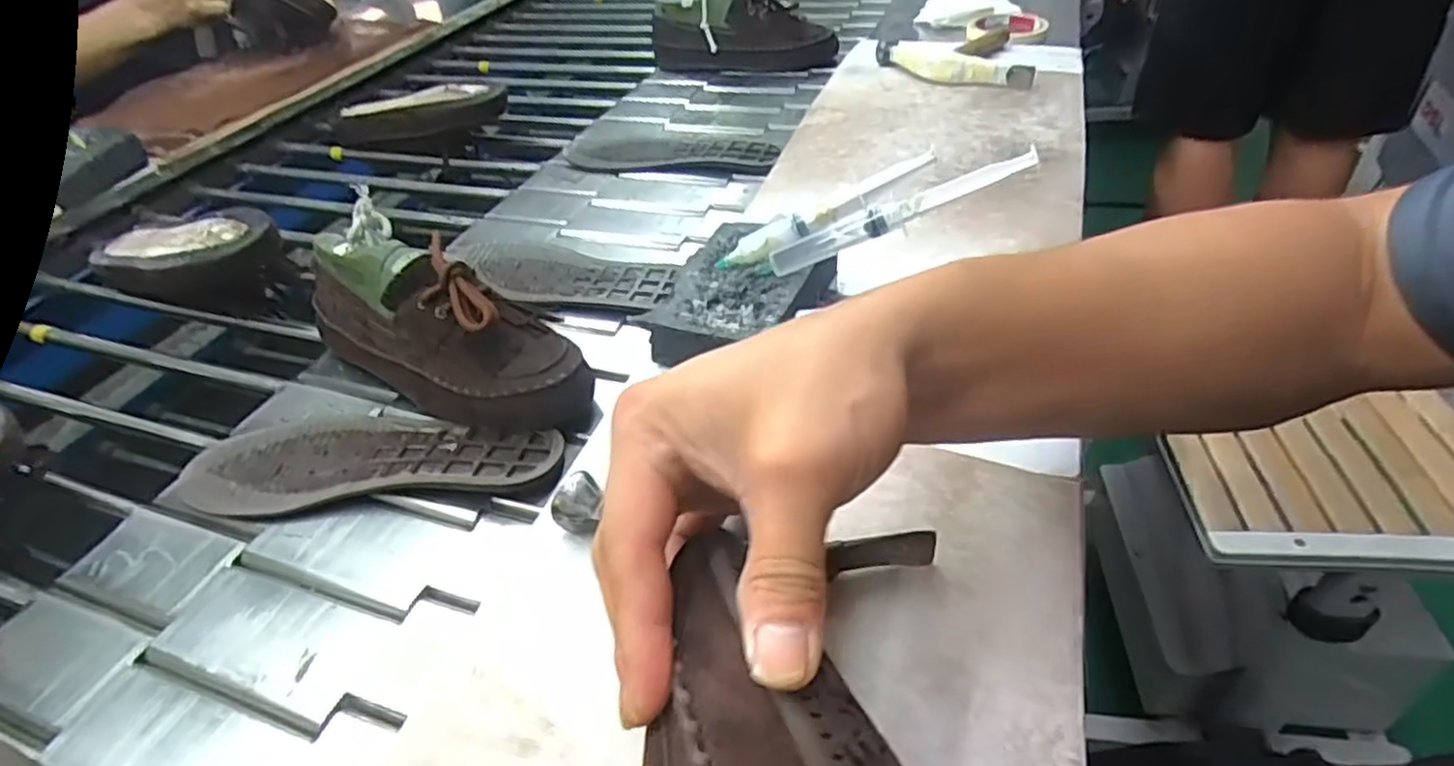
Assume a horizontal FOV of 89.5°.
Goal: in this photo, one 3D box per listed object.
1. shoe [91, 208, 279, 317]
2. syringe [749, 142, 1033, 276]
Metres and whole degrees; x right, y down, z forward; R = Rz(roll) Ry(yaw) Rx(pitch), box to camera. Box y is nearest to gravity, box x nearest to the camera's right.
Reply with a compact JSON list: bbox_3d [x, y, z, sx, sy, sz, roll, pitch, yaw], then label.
[{"bbox_3d":[-0.467,-0.094,0.647,0.223,0.084,0.071,-4,38,25],"label":"shoe"},{"bbox_3d":[0.094,-0.100,0.429,0.164,0.015,0.021,-20,36,20],"label":"syringe"}]

